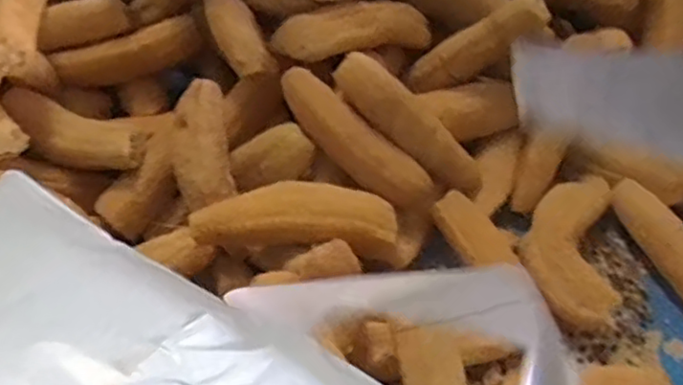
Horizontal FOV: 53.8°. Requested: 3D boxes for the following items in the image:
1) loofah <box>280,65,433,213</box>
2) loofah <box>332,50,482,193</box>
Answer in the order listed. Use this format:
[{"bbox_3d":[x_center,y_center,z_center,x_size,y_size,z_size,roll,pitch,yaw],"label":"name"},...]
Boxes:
[{"bbox_3d":[0.018,-0.069,0.880,0.236,0.050,0.060,41,58,-10],"label":"loofah"},{"bbox_3d":[0.096,-0.087,0.898,0.255,0.057,0.053,42,56,-15],"label":"loofah"}]

